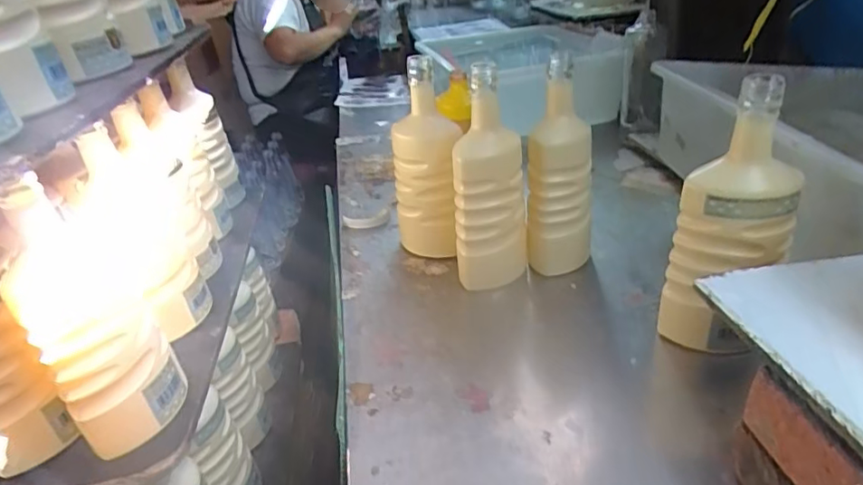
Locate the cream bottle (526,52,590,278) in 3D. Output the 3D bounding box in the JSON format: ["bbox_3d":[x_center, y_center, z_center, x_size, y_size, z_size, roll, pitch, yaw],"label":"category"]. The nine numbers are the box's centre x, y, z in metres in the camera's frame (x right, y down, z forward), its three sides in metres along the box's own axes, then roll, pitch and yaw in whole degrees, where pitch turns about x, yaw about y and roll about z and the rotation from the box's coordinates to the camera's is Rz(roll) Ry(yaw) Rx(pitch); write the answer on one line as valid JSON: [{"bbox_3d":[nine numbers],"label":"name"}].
[{"bbox_3d":[0.150,-0.073,0.642,0.070,0.248,0.066,5,31,19],"label":"cream bottle"}]

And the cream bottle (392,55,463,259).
[{"bbox_3d":[-0.009,-0.094,0.691,0.070,0.265,0.075,-13,29,-11],"label":"cream bottle"}]

